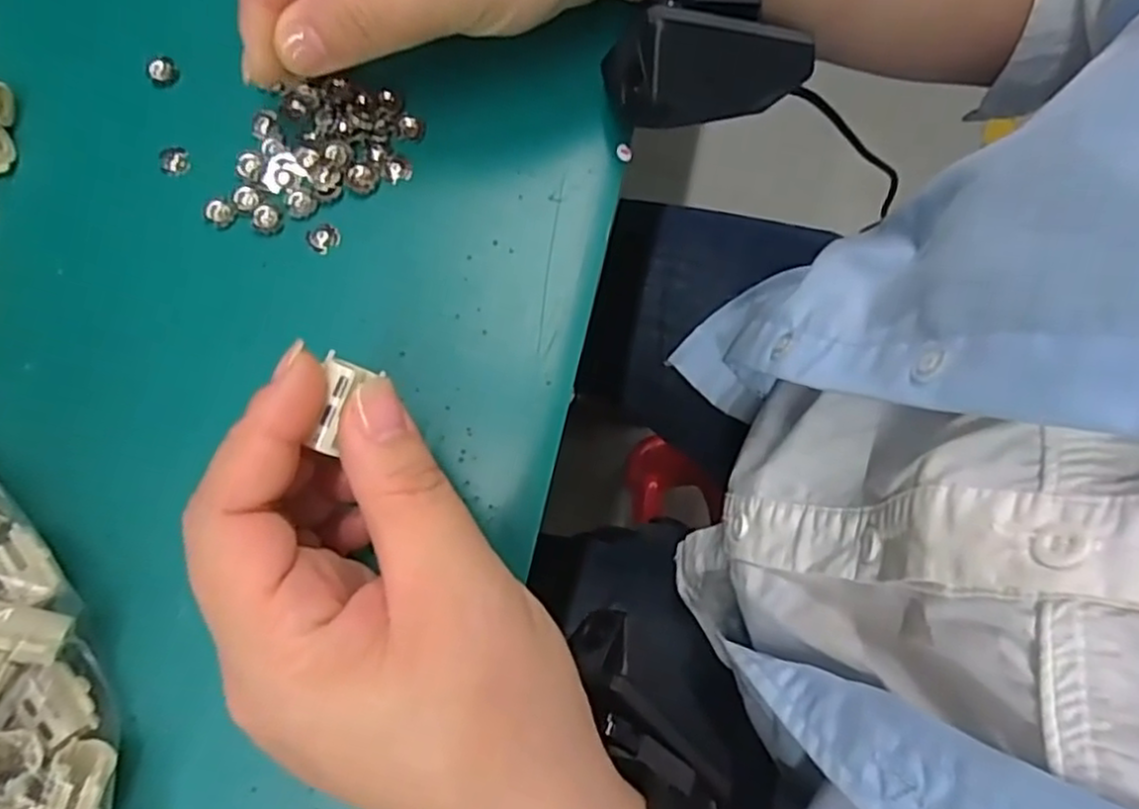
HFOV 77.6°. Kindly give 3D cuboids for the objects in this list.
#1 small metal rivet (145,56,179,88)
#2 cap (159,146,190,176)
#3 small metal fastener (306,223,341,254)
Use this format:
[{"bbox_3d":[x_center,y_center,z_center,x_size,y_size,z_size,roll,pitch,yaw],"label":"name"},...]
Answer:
[{"bbox_3d":[-0.140,-0.114,0.243,0.008,0.005,0.010,43,80,8],"label":"small metal rivet"},{"bbox_3d":[-0.133,-0.082,0.237,0.010,0.004,0.011,0,77,-1],"label":"cap"},{"bbox_3d":[-0.082,-0.056,0.234,0.011,0.004,0.009,-35,81,-9],"label":"small metal fastener"}]

